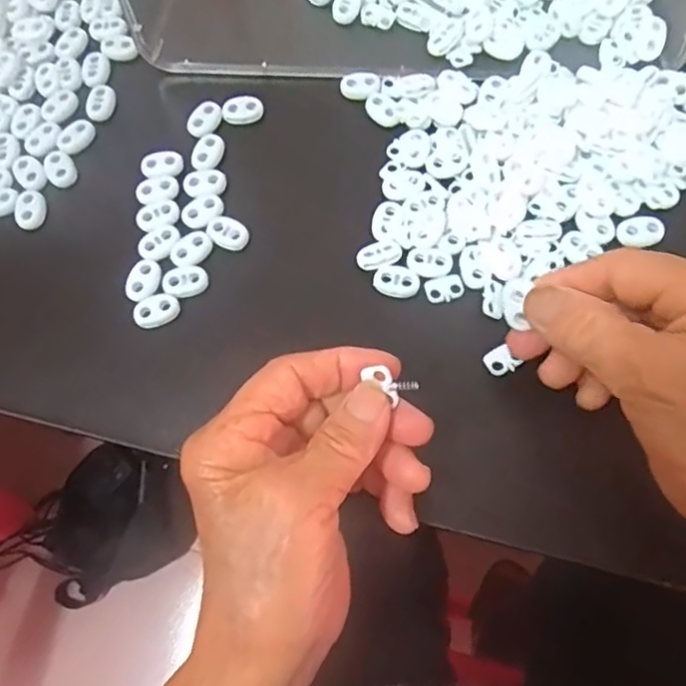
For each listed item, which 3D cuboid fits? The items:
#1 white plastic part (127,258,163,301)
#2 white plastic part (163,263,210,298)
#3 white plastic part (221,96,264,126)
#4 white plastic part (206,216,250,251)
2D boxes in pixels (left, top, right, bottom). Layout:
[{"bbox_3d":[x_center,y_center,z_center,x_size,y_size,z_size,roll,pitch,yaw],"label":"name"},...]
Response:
[{"bbox_3d":[-0.100,-0.032,0.303,0.014,0.004,0.023,14,76,6],"label":"white plastic part"},{"bbox_3d":[-0.079,-0.032,0.303,0.021,0.004,0.016,-13,75,-2],"label":"white plastic part"},{"bbox_3d":[-0.056,-0.129,0.337,0.023,0.006,0.016,-12,75,-1],"label":"white plastic part"},{"bbox_3d":[-0.060,-0.057,0.312,0.021,0.004,0.016,35,79,10],"label":"white plastic part"}]

